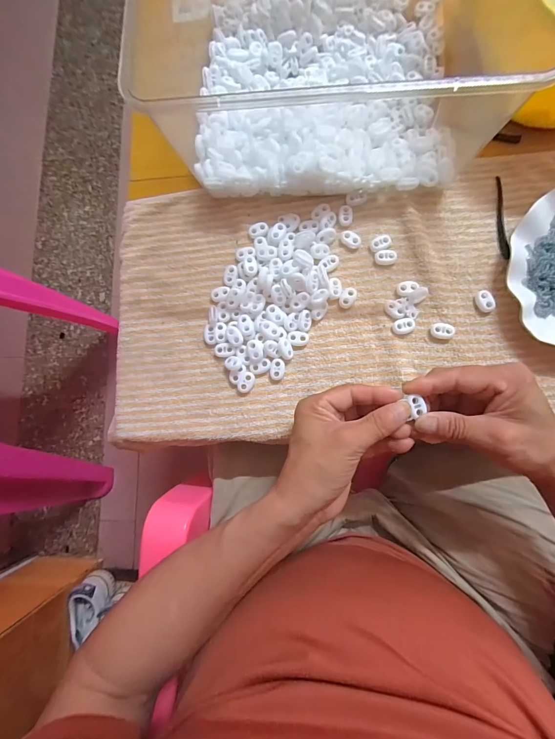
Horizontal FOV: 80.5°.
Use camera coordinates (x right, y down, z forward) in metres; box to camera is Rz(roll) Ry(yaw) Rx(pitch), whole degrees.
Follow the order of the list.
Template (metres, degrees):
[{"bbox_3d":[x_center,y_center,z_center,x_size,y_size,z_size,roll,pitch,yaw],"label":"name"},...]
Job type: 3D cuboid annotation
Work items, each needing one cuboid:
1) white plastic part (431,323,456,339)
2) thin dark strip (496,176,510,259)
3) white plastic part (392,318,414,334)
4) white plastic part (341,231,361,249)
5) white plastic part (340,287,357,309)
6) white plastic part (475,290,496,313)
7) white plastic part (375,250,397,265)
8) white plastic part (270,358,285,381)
[{"bbox_3d":[0.165,-0.038,0.329,0.022,0.007,0.015,9,85,7],"label":"white plastic part"},{"bbox_3d":[0.229,-0.157,0.335,0.008,0.004,0.089,-1,84,6],"label":"thin dark strip"},{"bbox_3d":[0.128,-0.044,0.332,0.022,0.005,0.015,-6,84,5],"label":"white plastic part"},{"bbox_3d":[0.078,-0.138,0.348,0.022,0.006,0.015,39,89,8],"label":"white plastic part"},{"bbox_3d":[0.073,-0.074,0.341,0.015,0.007,0.022,26,87,8],"label":"white plastic part"},{"bbox_3d":[0.207,-0.068,0.327,0.014,0.009,0.022,-21,82,4],"label":"white plastic part"},{"bbox_3d":[0.113,-0.117,0.343,0.022,0.008,0.014,-1,84,6],"label":"white plastic part"},{"bbox_3d":[0.000,0.000,0.340,0.014,0.006,0.022,9,85,7],"label":"white plastic part"}]

